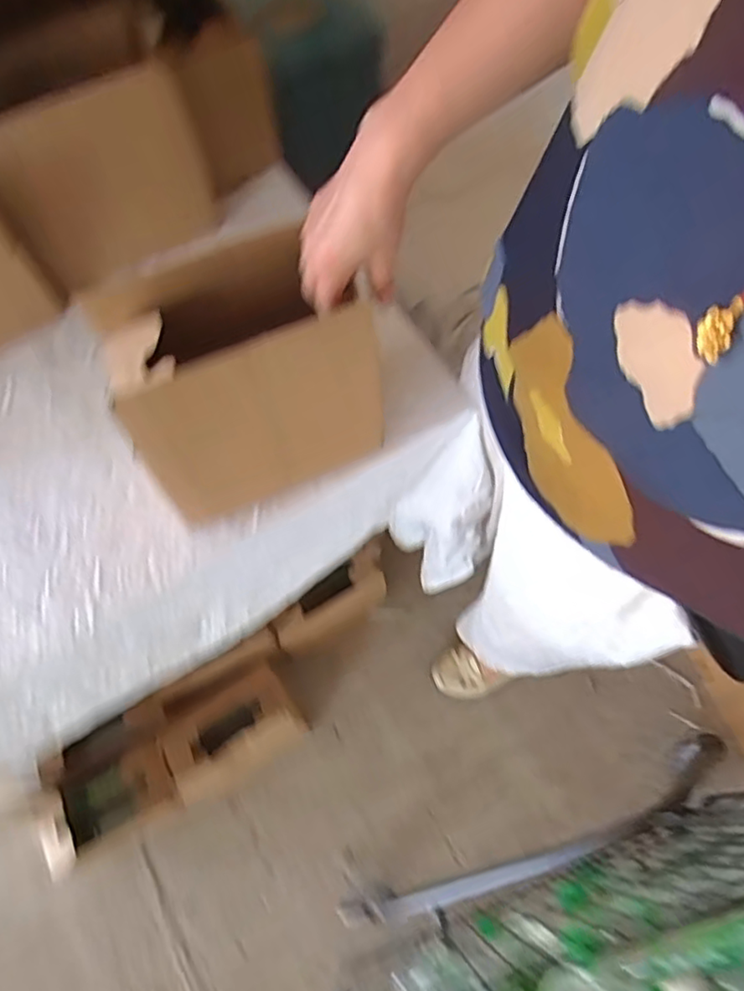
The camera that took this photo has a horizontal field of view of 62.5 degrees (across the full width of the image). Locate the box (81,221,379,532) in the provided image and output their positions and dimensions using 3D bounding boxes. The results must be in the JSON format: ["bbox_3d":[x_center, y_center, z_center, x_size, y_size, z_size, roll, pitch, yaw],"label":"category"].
[{"bbox_3d":[-0.121,-0.114,0.584,0.215,0.211,0.143,-27,68,-10],"label":"box"}]

